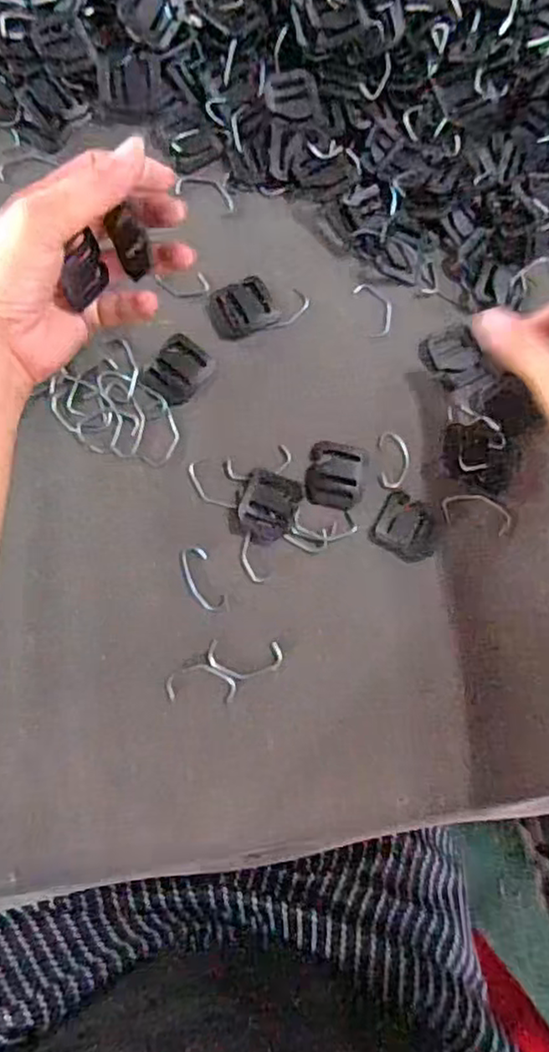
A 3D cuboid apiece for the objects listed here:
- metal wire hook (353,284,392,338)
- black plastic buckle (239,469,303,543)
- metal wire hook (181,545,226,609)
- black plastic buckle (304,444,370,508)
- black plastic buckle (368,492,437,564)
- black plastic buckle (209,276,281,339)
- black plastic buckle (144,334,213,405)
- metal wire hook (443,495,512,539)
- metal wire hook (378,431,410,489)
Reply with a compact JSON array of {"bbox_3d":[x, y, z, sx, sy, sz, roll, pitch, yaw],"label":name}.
[{"bbox_3d":[0.059,-0.126,0.388,0.019,0.004,0.033,-19,85,-8],"label":"metal wire hook"},{"bbox_3d":[-0.003,-0.010,0.363,0.030,0.004,0.038,16,81,-3],"label":"black plastic buckle"},{"bbox_3d":[-0.039,0.028,0.358,0.015,0.004,0.036,-23,85,-8],"label":"metal wire hook"},{"bbox_3d":[0.034,-0.028,0.371,0.032,0.004,0.036,11,82,-4],"label":"black plastic buckle"},{"bbox_3d":[0.074,0.001,0.369,0.035,0.004,0.032,28,81,-1],"label":"black plastic buckle"},{"bbox_3d":[-0.018,-0.124,0.379,0.036,0.004,0.030,-23,85,-8],"label":"black plastic buckle"},{"bbox_3d":[-0.053,-0.087,0.370,0.028,0.004,0.035,34,81,0],"label":"black plastic buckle"},{"bbox_3d":[0.114,-0.008,0.372,0.040,0.004,0.019,14,81,-3],"label":"metal wire hook"},{"bbox_3d":[0.067,-0.038,0.374,0.016,0.004,0.032,-4,83,-6],"label":"metal wire hook"}]

